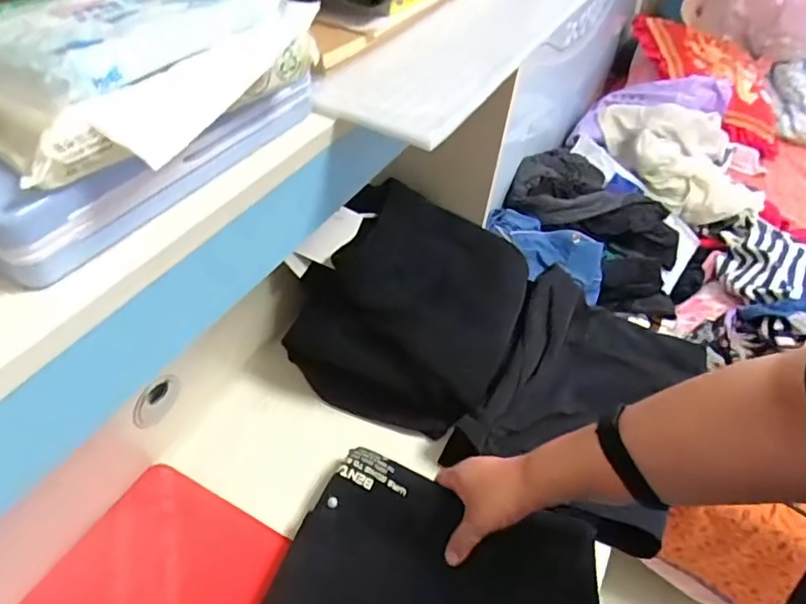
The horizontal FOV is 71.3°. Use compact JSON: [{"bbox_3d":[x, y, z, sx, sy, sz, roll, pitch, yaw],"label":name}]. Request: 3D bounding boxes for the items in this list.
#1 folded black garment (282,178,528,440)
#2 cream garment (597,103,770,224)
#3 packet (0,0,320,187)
[{"bbox_3d":[0.016,0.006,0.779,0.279,0.043,0.311,26,74,-10],"label":"folded black garment"},{"bbox_3d":[0.762,-0.436,1.549,0.366,0.144,0.491,7,47,1],"label":"cream garment"},{"bbox_3d":[-0.127,-0.116,0.263,0.120,0.035,0.153,24,50,16],"label":"packet"}]

